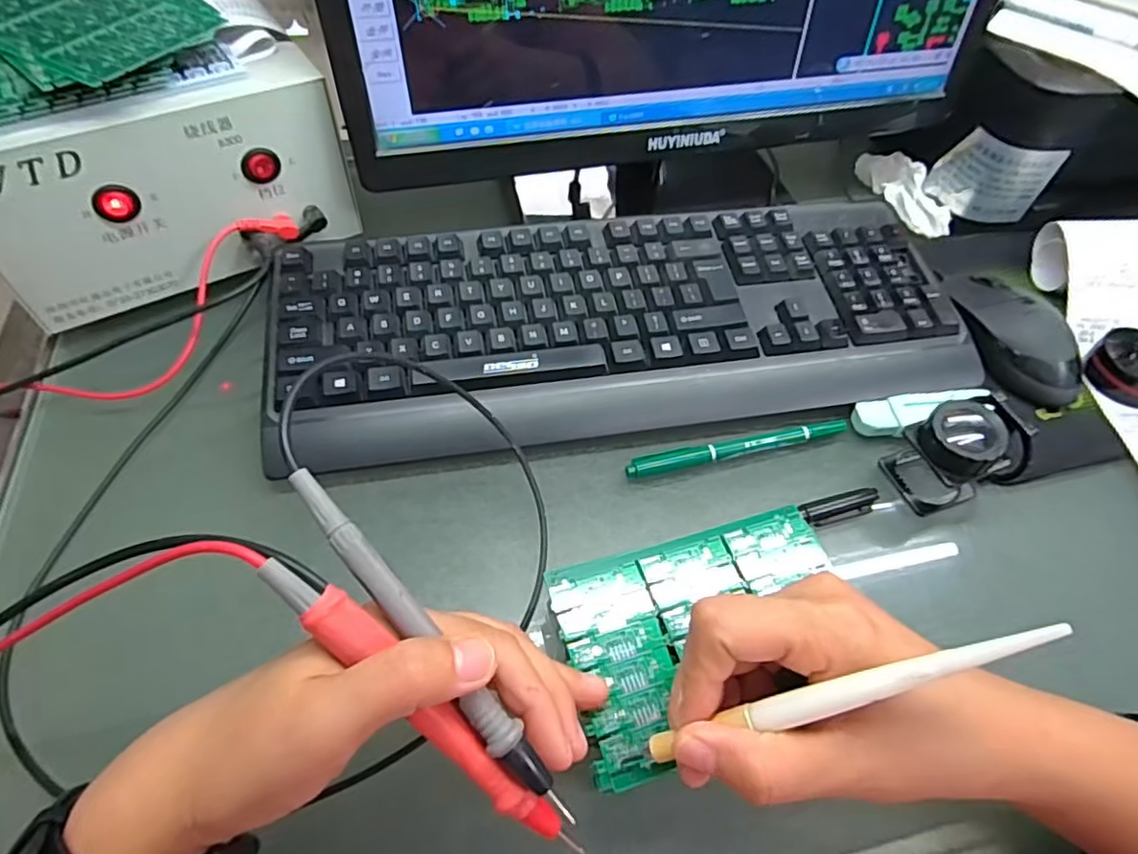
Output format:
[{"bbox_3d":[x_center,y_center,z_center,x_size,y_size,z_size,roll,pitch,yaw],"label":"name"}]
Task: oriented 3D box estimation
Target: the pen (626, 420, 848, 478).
[{"bbox_3d":[0.102,0.011,0.372,0.142,0.011,0.013,-10,58,-11],"label":"pen"}]

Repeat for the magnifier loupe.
[{"bbox_3d":[0.221,0.013,0.350,0.066,0.057,0.044,-14,59,-13],"label":"magnifier loupe"}]

